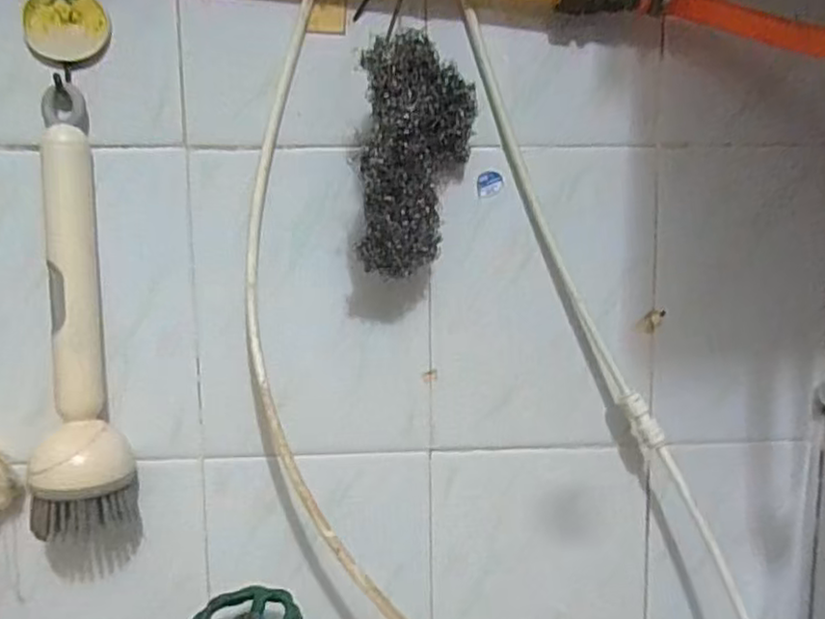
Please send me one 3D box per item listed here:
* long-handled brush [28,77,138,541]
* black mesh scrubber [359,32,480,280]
[{"bbox_3d":[-0.203,0.008,0.407,0.051,0.267,0.045,-3,8,-22],"label":"long-handled brush"},{"bbox_3d":[0.004,-0.086,0.387,0.060,0.126,0.064,0,8,3],"label":"black mesh scrubber"}]

